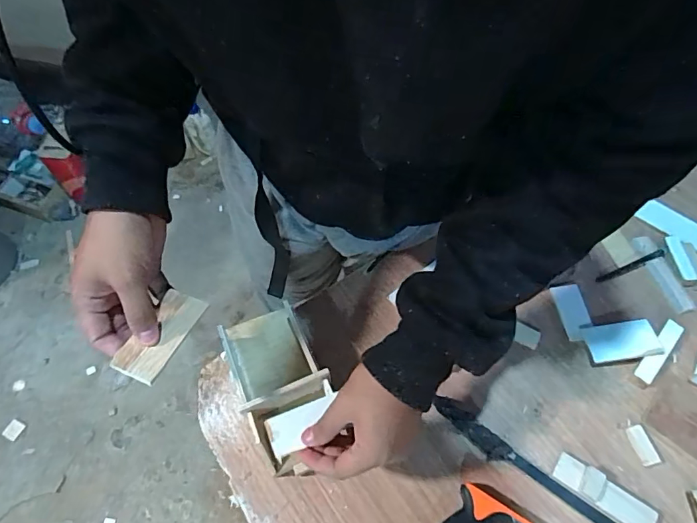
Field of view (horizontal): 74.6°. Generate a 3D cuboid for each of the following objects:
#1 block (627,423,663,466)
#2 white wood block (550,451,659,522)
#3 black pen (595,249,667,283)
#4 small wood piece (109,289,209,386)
[{"bbox_3d":[0.305,0.190,0.473,0.019,0.004,0.038,-13,60,-8],"label":"block"},{"bbox_3d":[0.249,0.227,0.446,0.095,0.018,0.030,31,64,17],"label":"white wood block"},{"bbox_3d":[0.358,0.006,0.579,0.096,0.013,0.010,-19,61,-11],"label":"black pen"},{"bbox_3d":[-0.159,0.061,0.387,0.036,0.007,0.085,17,49,10],"label":"small wood piece"}]

